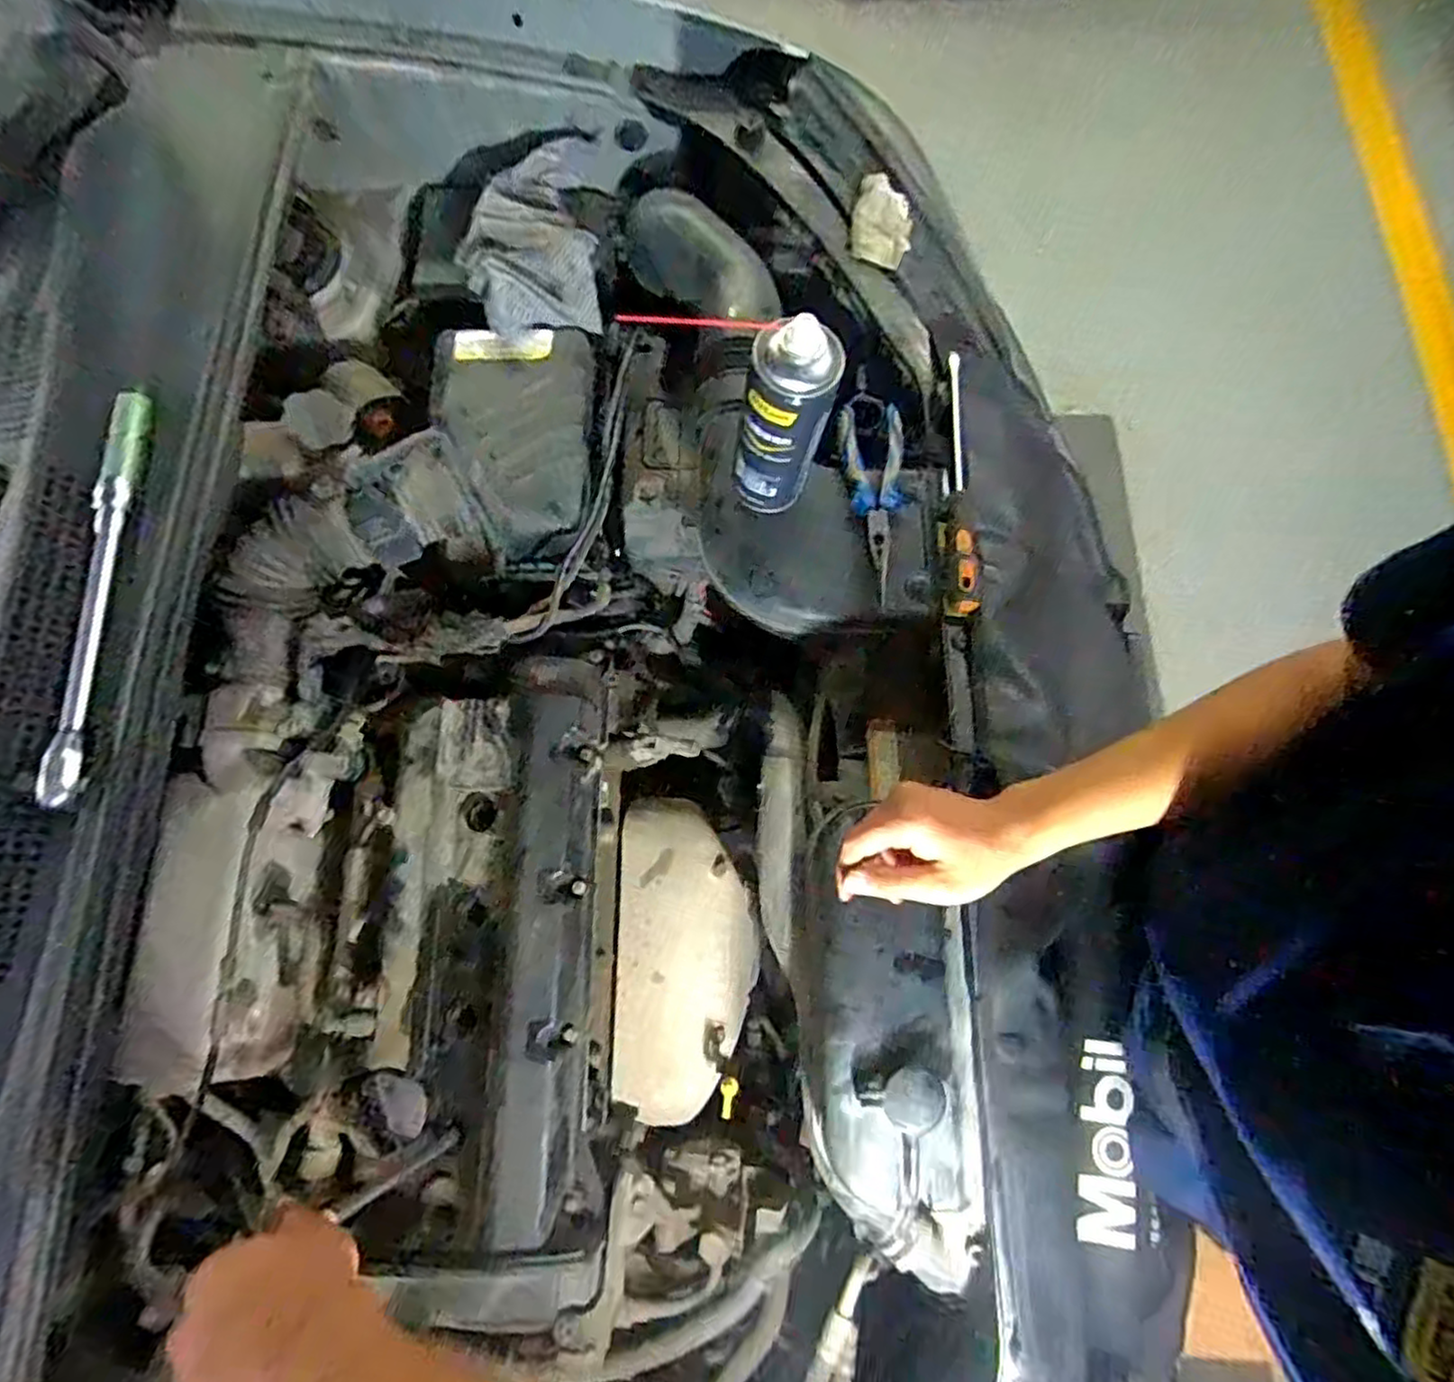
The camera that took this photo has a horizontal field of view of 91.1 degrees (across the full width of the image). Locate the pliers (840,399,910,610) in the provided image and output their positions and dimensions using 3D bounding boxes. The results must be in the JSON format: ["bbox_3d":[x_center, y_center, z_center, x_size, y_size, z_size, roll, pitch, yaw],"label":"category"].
[{"bbox_3d":[0.137,-0.175,0.638,0.056,0.012,0.190,-2,74,0],"label":"pliers"}]

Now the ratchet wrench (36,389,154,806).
[{"bbox_3d":[-0.429,-0.072,0.488,0.027,0.022,0.293,-4,74,-1],"label":"ratchet wrench"}]

